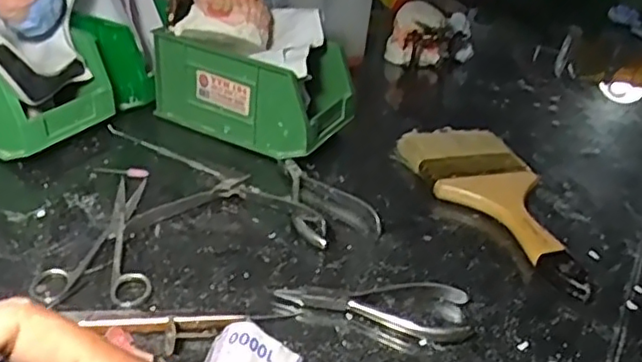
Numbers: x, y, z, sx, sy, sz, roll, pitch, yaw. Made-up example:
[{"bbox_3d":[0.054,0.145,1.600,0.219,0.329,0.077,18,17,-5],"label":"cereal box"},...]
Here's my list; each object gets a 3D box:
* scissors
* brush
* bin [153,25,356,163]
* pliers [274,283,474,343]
[{"bbox_3d":[-0.144,0.039,0.447,0.072,0.005,0.135,6,31,-1],"label":"scissors"},{"bbox_3d":[0.155,0.014,0.528,0.096,0.024,0.227,-7,34,-22],"label":"brush"},{"bbox_3d":[-0.060,-0.093,0.601,0.167,0.084,0.095,21,34,22],"label":"bin"},{"bbox_3d":[0.034,0.078,0.414,0.123,0.010,0.047,10,32,5],"label":"pliers"}]

